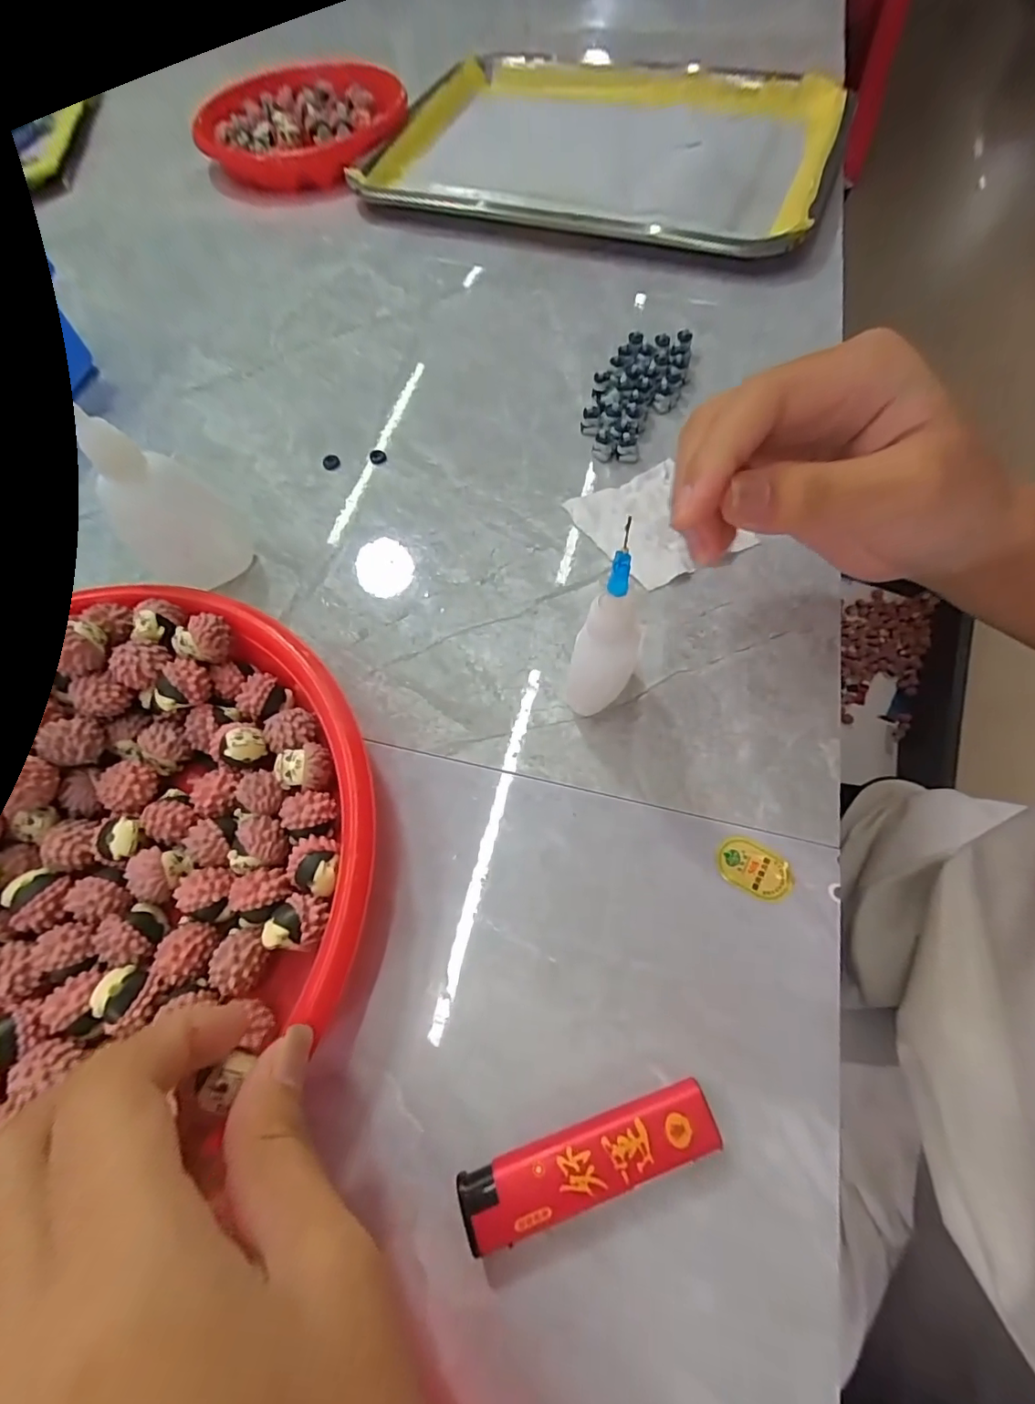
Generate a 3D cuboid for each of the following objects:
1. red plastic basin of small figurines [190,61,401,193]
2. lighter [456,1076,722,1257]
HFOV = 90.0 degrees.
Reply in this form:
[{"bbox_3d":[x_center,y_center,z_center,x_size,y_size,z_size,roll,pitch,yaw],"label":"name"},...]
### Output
[{"bbox_3d":[-0.184,-0.477,0.431,0.185,0.034,0.137,24,69,14],"label":"red plastic basin of small figurines"},{"bbox_3d":[0.022,0.137,0.155,0.077,0.011,0.018,-19,66,-6],"label":"lighter"}]

